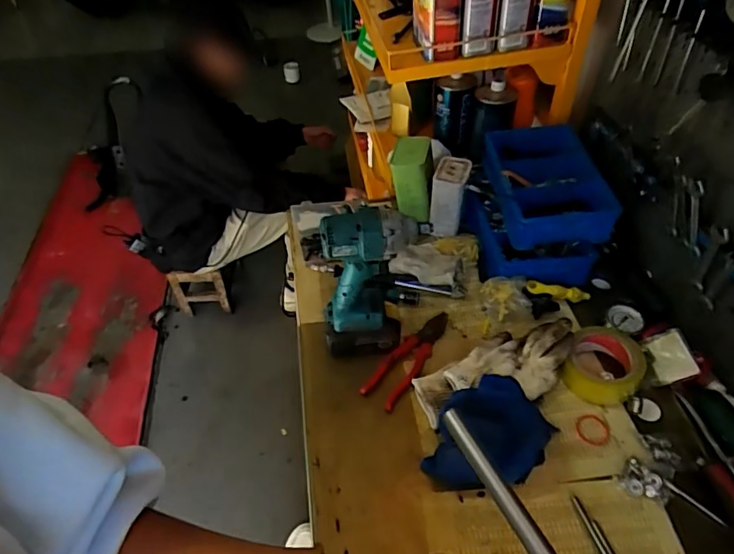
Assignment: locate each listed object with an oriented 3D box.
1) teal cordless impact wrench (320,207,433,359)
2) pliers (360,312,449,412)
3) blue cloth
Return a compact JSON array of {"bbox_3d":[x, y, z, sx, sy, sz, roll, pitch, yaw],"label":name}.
[{"bbox_3d":[0.009,0.003,0.707,0.142,0.235,0.090,-4,46,-2],"label":"teal cordless impact wrench"},{"bbox_3d":[0.065,0.122,0.769,0.054,0.015,0.191,26,52,23],"label":"pliers"},{"bbox_3d":[0.159,0.204,0.640,0.165,0.064,0.115,-32,54,-26],"label":"blue cloth"}]

